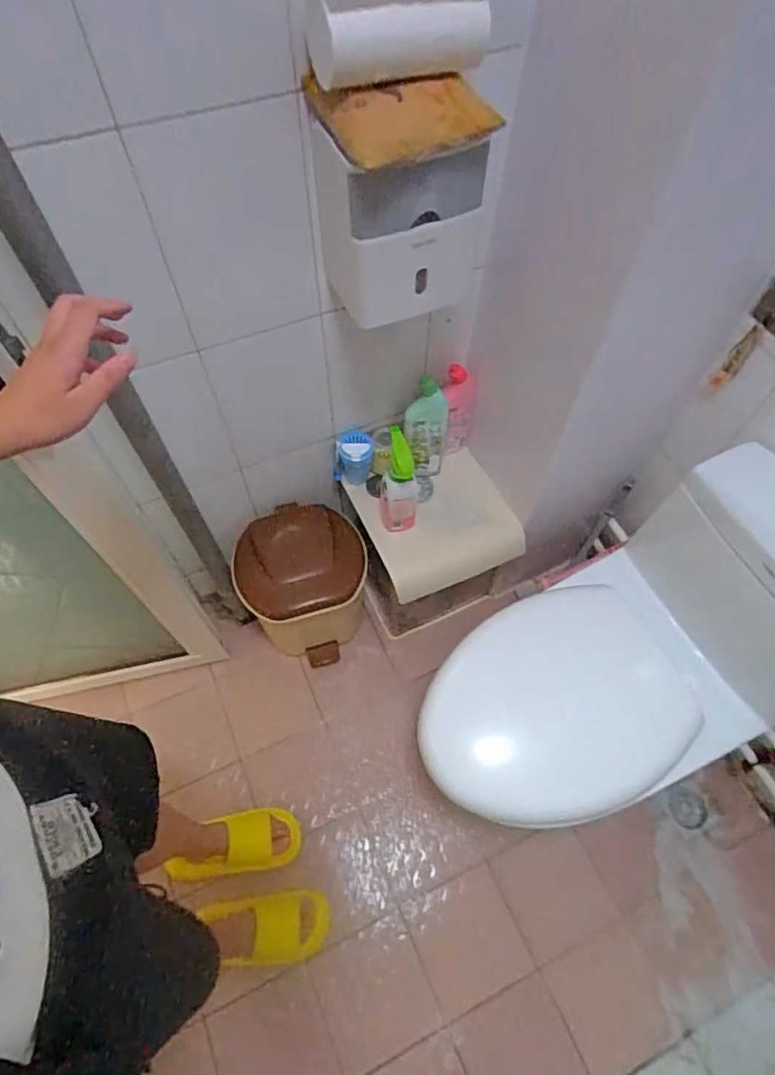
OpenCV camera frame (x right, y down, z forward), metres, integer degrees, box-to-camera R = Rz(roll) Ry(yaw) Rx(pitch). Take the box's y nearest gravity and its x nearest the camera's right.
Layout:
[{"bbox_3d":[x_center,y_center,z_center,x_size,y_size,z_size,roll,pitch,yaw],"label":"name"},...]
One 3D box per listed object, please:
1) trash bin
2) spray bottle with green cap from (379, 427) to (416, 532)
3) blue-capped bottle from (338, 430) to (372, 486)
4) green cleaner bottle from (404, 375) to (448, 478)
[{"bbox_3d":[-0.188,0.124,1.327,0.280,0.298,0.276,0,62,0],"label":"trash bin"},{"bbox_3d":[0.027,-0.092,1.130,0.068,0.232,0.070,12,62,7],"label":"spray bottle with green cap"},{"bbox_3d":[-0.068,-0.169,1.222,0.078,0.111,0.067,-7,62,-4],"label":"blue-capped bottle"},{"bbox_3d":[0.078,-0.220,1.195,0.089,0.226,0.087,6,62,4],"label":"green cleaner bottle"}]

